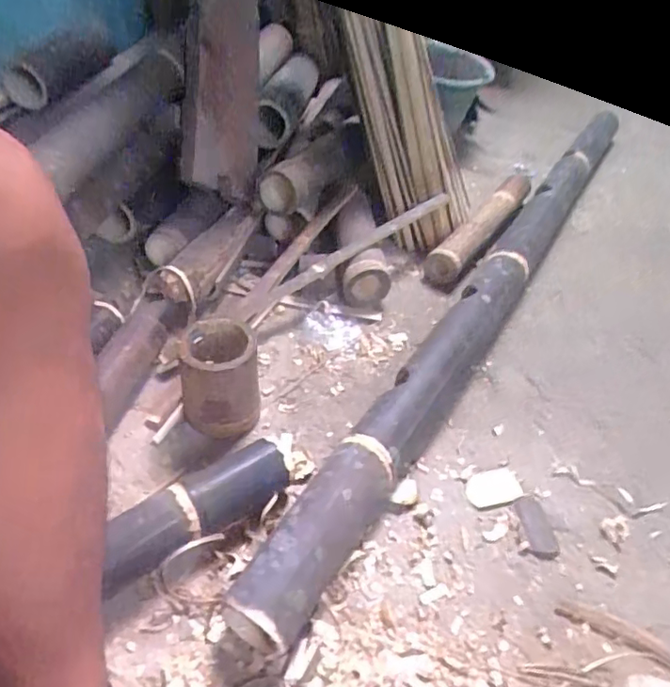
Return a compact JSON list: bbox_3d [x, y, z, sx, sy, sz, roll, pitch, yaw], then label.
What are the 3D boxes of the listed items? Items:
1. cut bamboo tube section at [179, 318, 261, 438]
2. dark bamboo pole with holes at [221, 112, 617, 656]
[{"bbox_3d":[-0.133,0.045,0.663,0.084,0.121,0.089,-6,45,-14],"label":"cut bamboo tube section"},{"bbox_3d":[0.256,-0.093,0.894,0.068,0.093,1.206,27,46,19],"label":"dark bamboo pole with holes"}]

